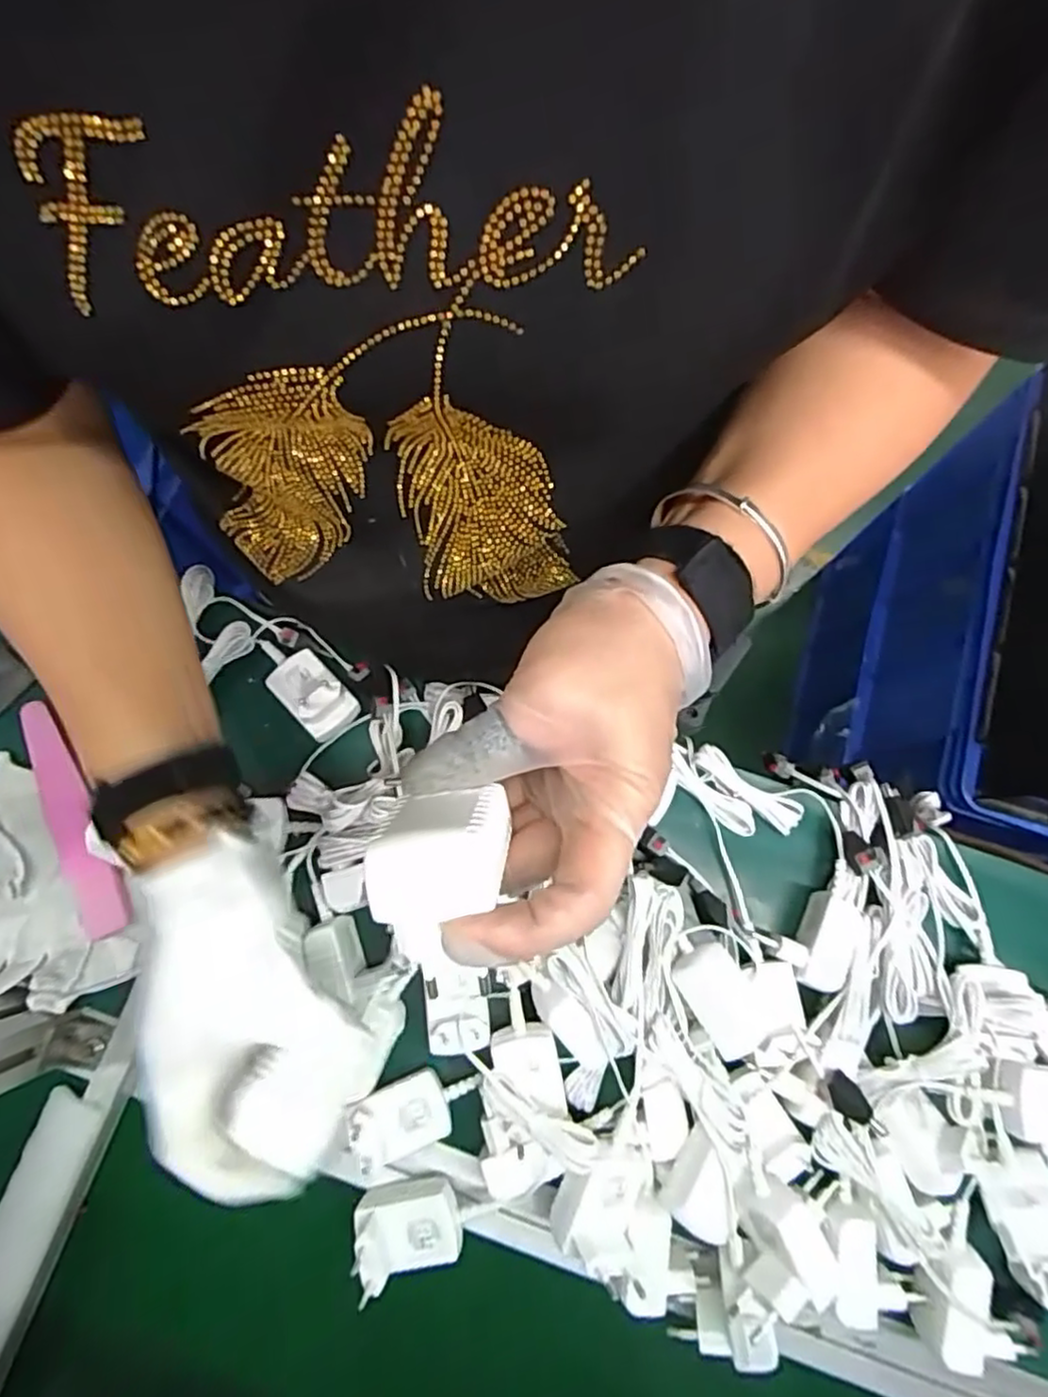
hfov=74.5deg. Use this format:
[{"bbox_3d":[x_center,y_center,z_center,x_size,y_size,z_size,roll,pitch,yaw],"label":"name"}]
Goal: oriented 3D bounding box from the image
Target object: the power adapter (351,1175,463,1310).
[{"bbox_3d":[-0.068,0.310,0.399,0.058,0.027,0.042,-13,78,-3],"label":"power adapter"}]

